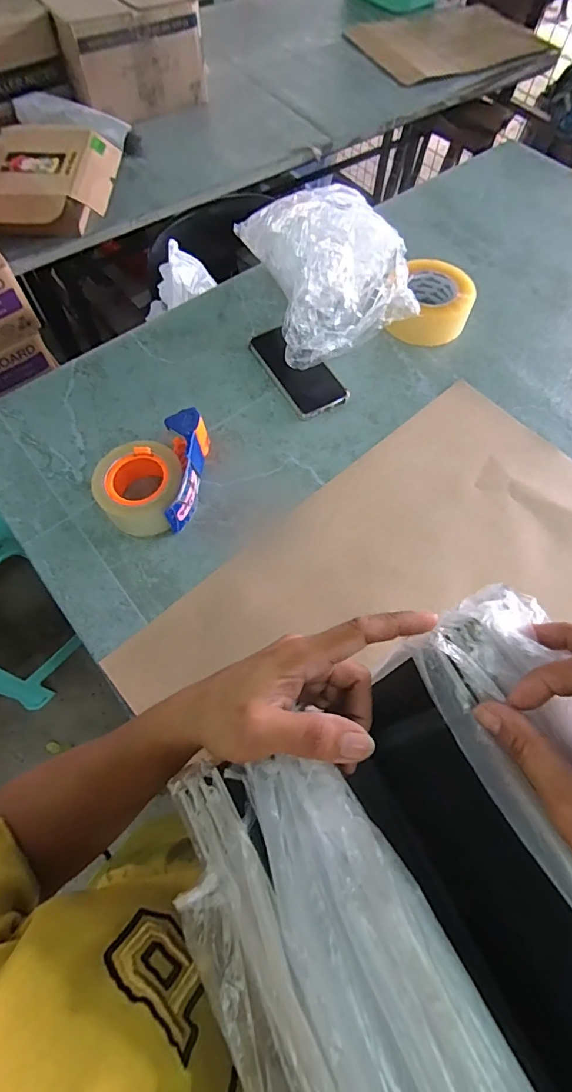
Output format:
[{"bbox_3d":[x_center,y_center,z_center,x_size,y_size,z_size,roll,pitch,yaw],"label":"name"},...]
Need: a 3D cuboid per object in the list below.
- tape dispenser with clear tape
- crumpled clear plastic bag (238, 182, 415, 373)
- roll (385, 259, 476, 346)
[{"bbox_3d":[-0.163,-0.086,0.556,0.111,0.067,0.146,4,64,0],"label":"tape dispenser with clear tape"},{"bbox_3d":[0.058,-0.415,0.675,0.199,0.112,0.299,-16,67,-8],"label":"crumpled clear plastic bag"},{"bbox_3d":[0.225,-0.368,0.685,0.107,0.063,0.117,1,64,-2],"label":"roll"}]

